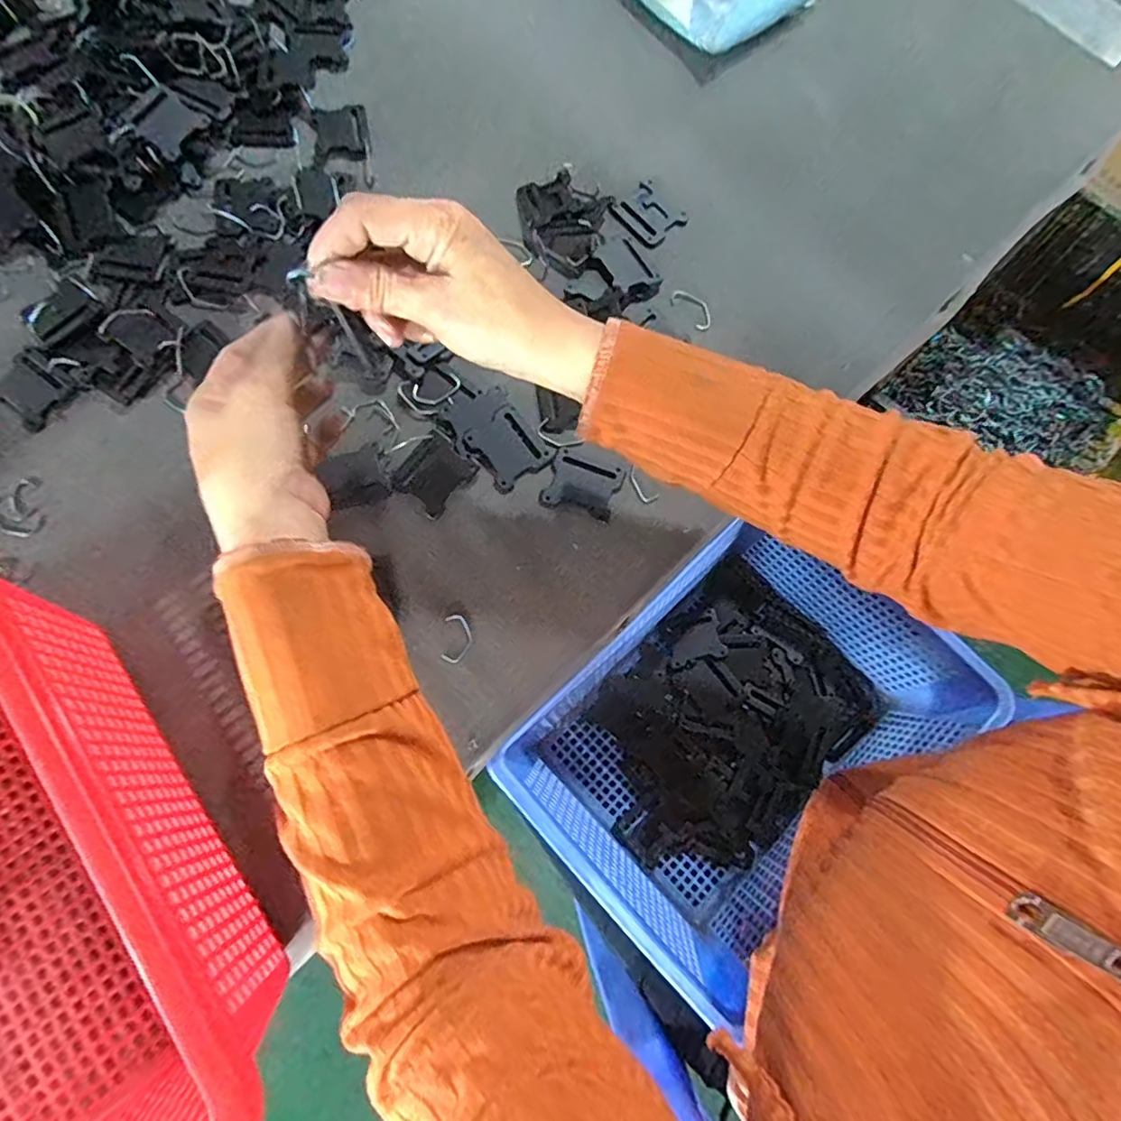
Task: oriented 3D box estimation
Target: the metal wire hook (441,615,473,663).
[{"bbox_3d":[-0.066,0.051,0.368,0.018,0.004,0.030,3,76,0],"label":"metal wire hook"}]

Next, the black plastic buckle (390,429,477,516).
[{"bbox_3d":[-0.086,-0.060,0.389,0.042,0.005,0.046,37,78,8],"label":"black plastic buckle"}]

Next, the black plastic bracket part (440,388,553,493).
[{"bbox_3d":[-0.046,-0.087,0.395,0.050,0.006,0.072,-36,79,-9],"label":"black plastic bracket part"}]

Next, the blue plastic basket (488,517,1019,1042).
[{"bbox_3d":[0.129,0.129,0.426,0.284,0.101,0.204,-42,80,-10],"label":"blue plastic basket"}]

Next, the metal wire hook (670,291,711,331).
[{"bbox_3d":[0.100,-0.190,0.428,0.020,0.005,0.038,-44,81,-11],"label":"metal wire hook"}]

